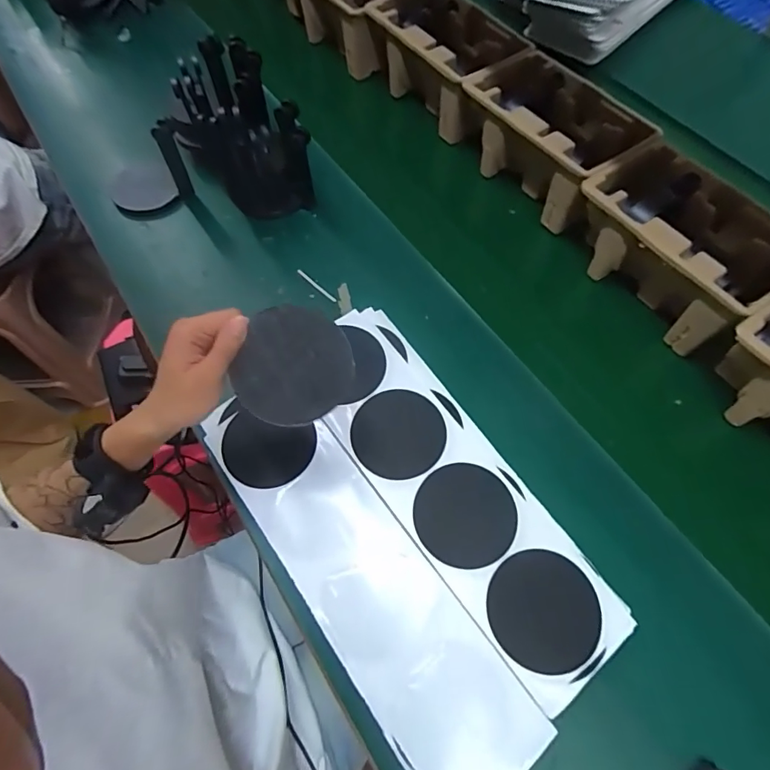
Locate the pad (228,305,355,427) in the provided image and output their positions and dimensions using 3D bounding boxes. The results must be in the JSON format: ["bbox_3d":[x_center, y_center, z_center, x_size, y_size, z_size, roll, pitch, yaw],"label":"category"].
[{"bbox_3d":[-0.070,-0.012,0.366,0.086,0.004,0.092,-1,104,-5],"label":"pad"}]

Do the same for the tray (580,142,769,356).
[{"bbox_3d":[0.342,-0.156,0.559,0.143,0.127,0.212,-33,68,-14],"label":"tray"}]

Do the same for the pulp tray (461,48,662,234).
[{"bbox_3d":[0.225,-0.335,0.628,0.149,0.097,0.229,-31,67,-13],"label":"pulp tray"}]

